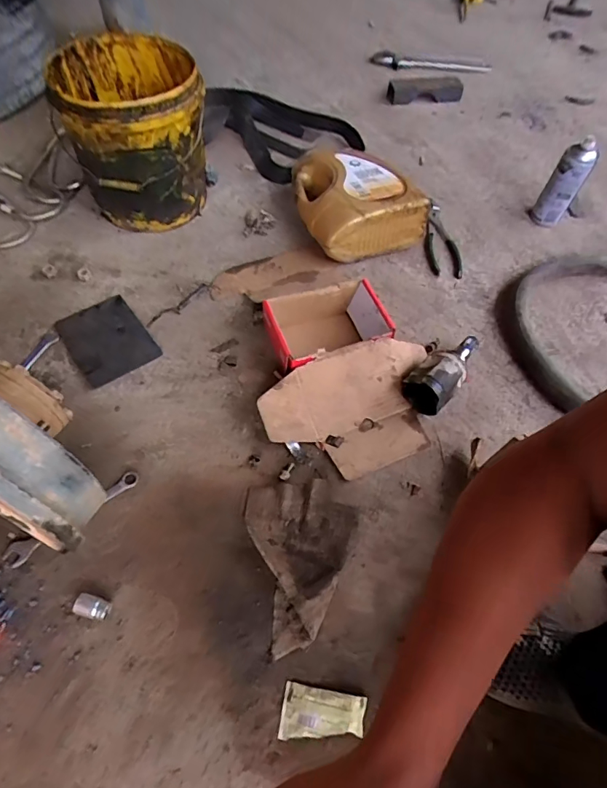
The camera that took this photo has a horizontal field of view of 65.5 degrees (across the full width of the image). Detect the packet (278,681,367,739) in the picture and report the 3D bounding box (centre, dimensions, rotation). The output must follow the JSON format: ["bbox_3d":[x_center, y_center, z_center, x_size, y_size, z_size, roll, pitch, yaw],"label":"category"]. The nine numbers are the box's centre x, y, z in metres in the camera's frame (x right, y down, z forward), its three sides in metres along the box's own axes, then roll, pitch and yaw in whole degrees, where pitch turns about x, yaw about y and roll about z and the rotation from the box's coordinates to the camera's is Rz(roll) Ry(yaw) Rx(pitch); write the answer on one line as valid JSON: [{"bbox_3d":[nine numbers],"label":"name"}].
[{"bbox_3d":[0.022,0.366,0.540,0.093,0.014,0.052,10,56,1],"label":"packet"}]

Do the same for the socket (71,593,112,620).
[{"bbox_3d":[-0.263,0.265,0.587,0.042,0.018,0.025,18,57,7],"label":"socket"}]

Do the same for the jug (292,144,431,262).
[{"bbox_3d":[0.086,-0.404,0.976,0.206,0.118,0.291,-24,61,-17],"label":"jug"}]

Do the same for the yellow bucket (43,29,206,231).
[{"bbox_3d":[-0.319,-0.490,0.923,0.239,0.262,0.254,2,57,-3],"label":"yellow bucket"}]

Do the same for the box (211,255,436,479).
[{"bbox_3d":[0.030,-0.100,0.805,0.292,0.077,0.482,-19,60,-16],"label":"box"}]

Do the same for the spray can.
[{"bbox_3d":[0.527,-0.425,0.951,0.063,0.189,0.066,1,57,-2],"label":"spray can"}]

